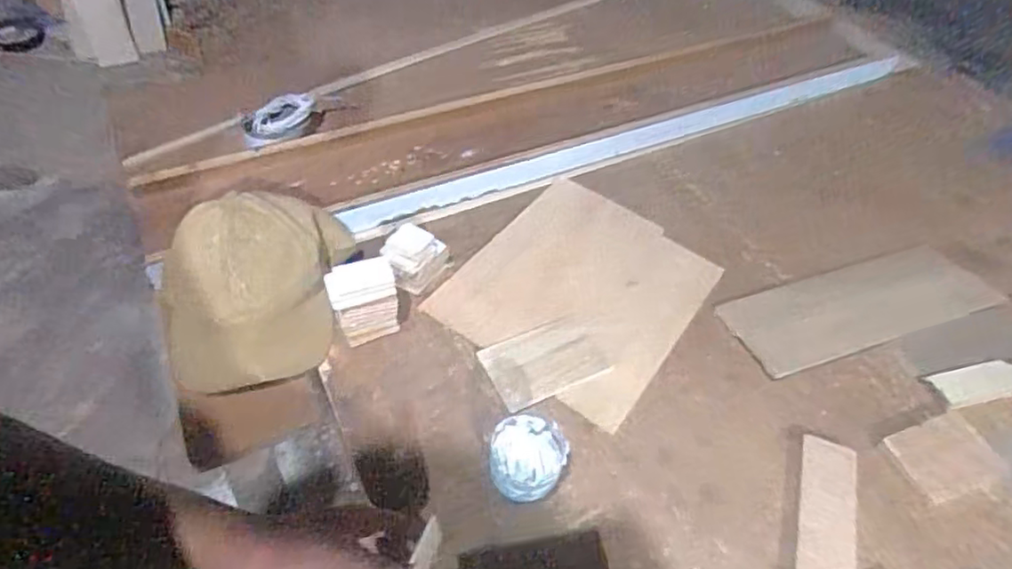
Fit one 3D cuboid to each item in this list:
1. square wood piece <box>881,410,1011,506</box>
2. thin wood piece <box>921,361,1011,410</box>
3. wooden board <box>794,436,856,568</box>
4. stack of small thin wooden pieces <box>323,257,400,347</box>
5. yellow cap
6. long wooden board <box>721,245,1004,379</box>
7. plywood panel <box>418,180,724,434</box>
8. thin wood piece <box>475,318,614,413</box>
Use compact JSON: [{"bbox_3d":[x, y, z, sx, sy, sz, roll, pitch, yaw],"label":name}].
[{"bbox_3d":[0.447,0.177,0.637,0.106,0.010,0.076,-17,53,-14],"label":"square wood piece"},{"bbox_3d":[0.534,0.107,0.694,0.129,0.011,0.039,-8,51,-8],"label":"thin wood piece"},{"bbox_3d":[0.299,0.220,0.588,0.053,0.021,0.153,16,52,12],"label":"wooden board"},{"bbox_3d":[-0.154,0.020,0.688,0.068,0.084,0.049,-18,53,-16],"label":"stack of small thin wooden pieces"},{"bbox_3d":[-0.269,0.001,0.684,0.213,0.104,0.183,-16,53,-14],"label":"yellow cap"},{"bbox_3d":[0.417,0.024,0.750,0.305,0.022,0.115,-13,52,-12],"label":"long wooden board"},{"bbox_3d":[0.090,0.001,0.767,0.257,0.013,0.292,30,56,21],"label":"plywood panel"},{"bbox_3d":[0.044,0.085,0.693,0.130,0.006,0.082,-19,53,-16],"label":"thin wood piece"}]

